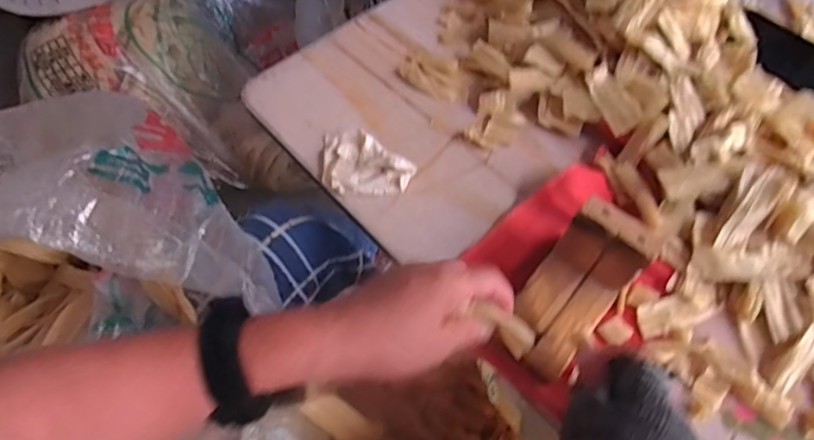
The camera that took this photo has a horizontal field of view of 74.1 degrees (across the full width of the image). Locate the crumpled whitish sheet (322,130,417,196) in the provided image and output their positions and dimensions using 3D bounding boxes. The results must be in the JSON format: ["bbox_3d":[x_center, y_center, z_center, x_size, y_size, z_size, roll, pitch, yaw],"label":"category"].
[{"bbox_3d":[-0.036,-0.055,0.488,0.079,0.015,0.065,-4,61,-4],"label":"crumpled whitish sheet"}]

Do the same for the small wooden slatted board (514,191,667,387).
[{"bbox_3d":[0.119,0.049,0.387,0.059,0.073,0.103,39,67,18],"label":"small wooden slatted board"}]

